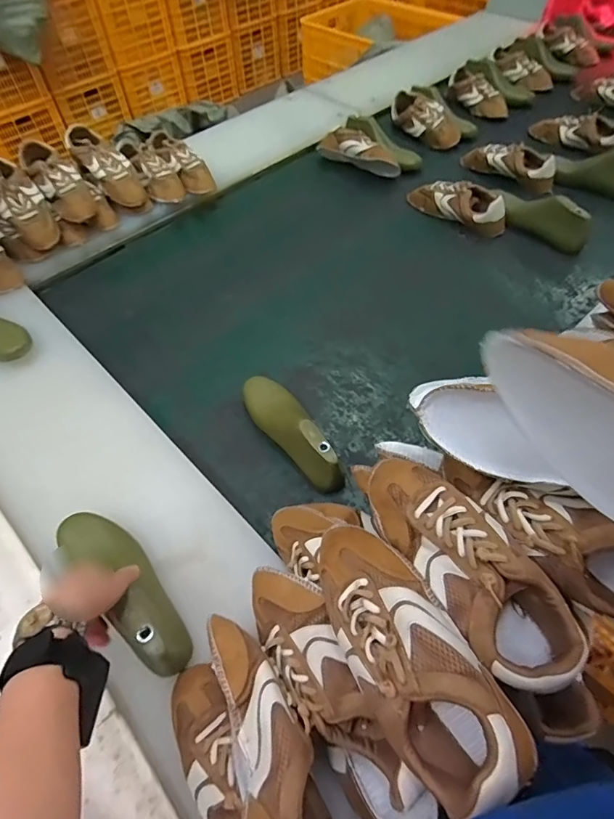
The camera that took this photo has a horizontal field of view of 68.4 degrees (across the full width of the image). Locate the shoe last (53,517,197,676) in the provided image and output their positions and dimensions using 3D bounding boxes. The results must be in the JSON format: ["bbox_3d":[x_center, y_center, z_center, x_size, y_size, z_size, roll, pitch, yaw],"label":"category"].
[{"bbox_3d":[-0.214,0.199,0.527,0.065,0.083,0.231,-40,55,-21],"label":"shoe last"}]

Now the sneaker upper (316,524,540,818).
[{"bbox_3d":[0.077,0.188,0.365,0.094,0.061,0.222,-27,58,-15],"label":"sneaker upper"}]

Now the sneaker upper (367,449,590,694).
[{"bbox_3d":[0.134,0.131,0.400,0.084,0.071,0.221,-31,60,-17],"label":"sneaker upper"}]

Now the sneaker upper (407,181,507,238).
[{"bbox_3d":[0.338,-0.469,1.023,0.232,0.076,0.072,36,65,24],"label":"sneaker upper"}]

